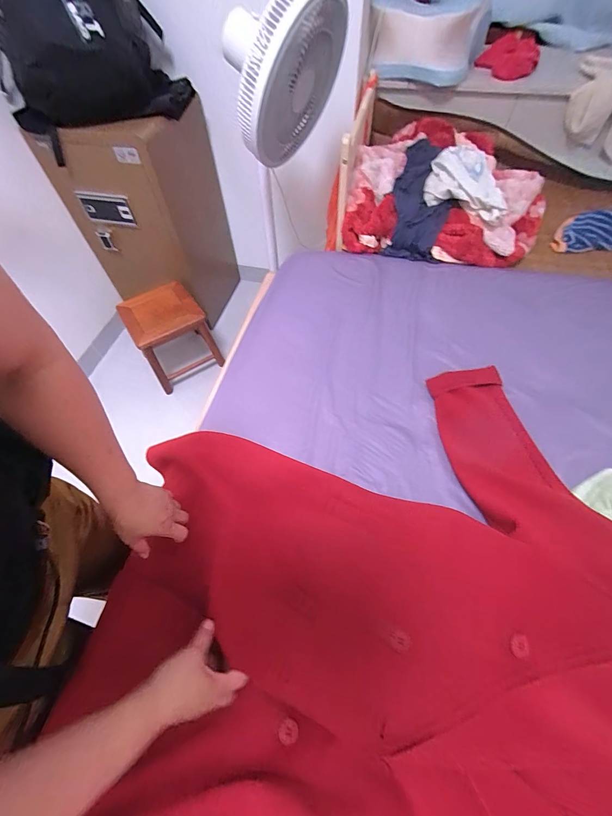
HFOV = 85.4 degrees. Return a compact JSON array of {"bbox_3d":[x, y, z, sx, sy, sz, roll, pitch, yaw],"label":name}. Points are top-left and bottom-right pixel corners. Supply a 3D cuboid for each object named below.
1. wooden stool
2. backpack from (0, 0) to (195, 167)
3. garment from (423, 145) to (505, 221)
[{"bbox_3d":[-0.504,-0.272,1.261,0.257,0.267,0.228,-27,61,-15],"label":"wooden stool"},{"bbox_3d":[-0.559,-0.953,0.804,0.393,0.377,0.262,7,58,6],"label":"backpack"},{"bbox_3d":[0.405,-0.572,0.823,0.196,0.080,0.188,17,60,12],"label":"garment"}]

